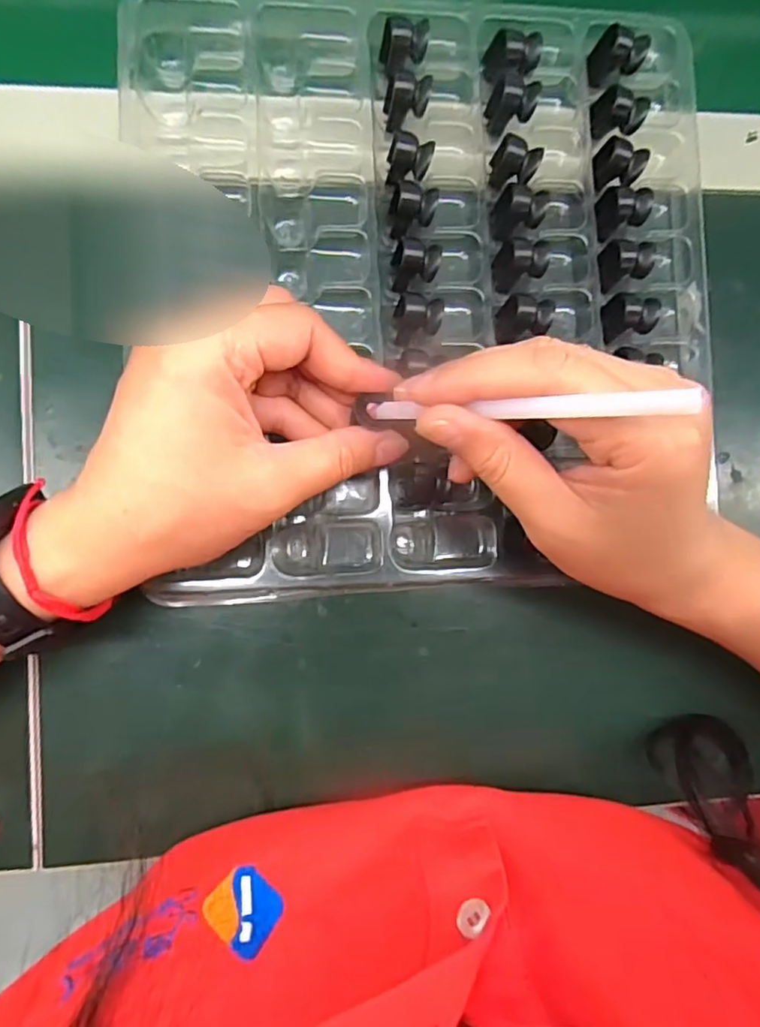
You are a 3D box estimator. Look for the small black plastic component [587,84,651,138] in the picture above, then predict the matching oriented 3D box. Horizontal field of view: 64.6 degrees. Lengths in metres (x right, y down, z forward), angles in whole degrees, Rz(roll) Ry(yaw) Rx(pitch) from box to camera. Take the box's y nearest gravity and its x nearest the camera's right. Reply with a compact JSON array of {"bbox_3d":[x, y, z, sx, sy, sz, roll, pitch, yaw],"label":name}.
[{"bbox_3d":[0.107,-0.181,0.271,0.024,0.015,0.014,-7,88,-7],"label":"small black plastic component"}]

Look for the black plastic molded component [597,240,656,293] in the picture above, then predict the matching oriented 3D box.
[{"bbox_3d":[0.112,-0.114,0.271,0.020,0.011,0.019,-8,86,-7],"label":"black plastic molded component"}]

